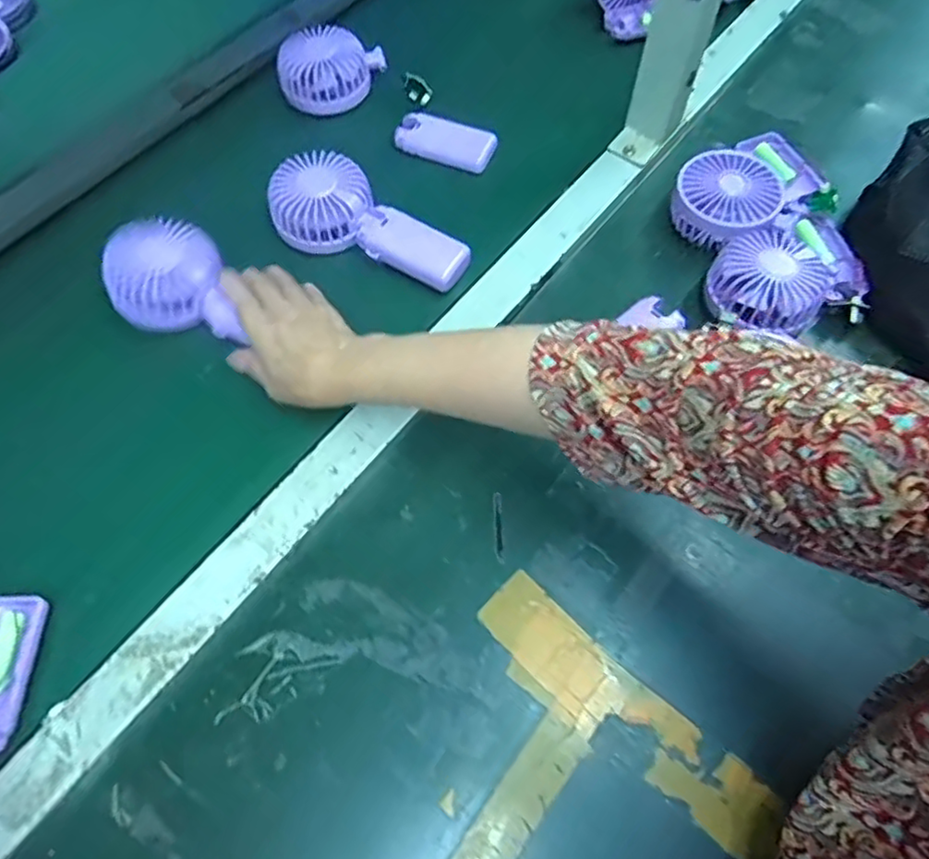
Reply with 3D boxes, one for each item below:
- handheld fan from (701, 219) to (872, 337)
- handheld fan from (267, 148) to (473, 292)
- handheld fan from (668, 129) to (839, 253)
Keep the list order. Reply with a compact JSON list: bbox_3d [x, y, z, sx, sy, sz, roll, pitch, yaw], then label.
[{"bbox_3d":[0.256,-0.127,0.514,0.133,0.044,0.107,-13,64,-6],"label":"handheld fan"},{"bbox_3d":[-0.079,-0.174,0.549,0.176,0.044,0.077,23,66,12],"label":"handheld fan"},{"bbox_3d":[0.254,-0.207,0.560,0.151,0.045,0.104,-37,68,-16],"label":"handheld fan"}]

